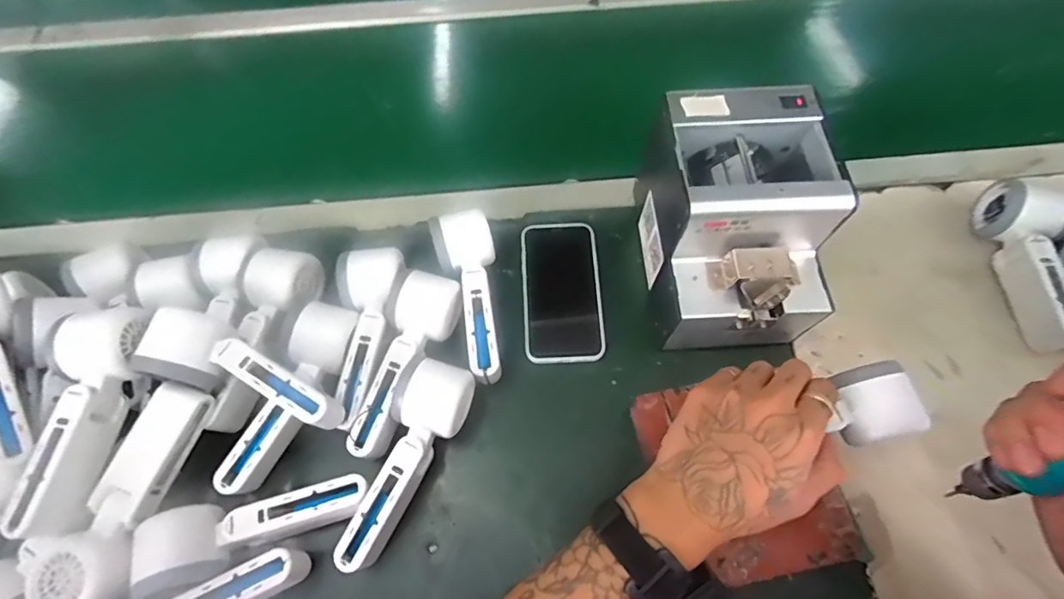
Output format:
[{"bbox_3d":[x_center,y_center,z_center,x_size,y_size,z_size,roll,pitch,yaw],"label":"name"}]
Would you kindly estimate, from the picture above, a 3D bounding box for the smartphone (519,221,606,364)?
[{"bbox_3d":[0.029,-0.010,0.486,0.076,0.010,0.146,-4,63,-1],"label":"smartphone"}]

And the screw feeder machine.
[{"bbox_3d":[0.174,-0.062,0.438,0.126,0.150,0.176,-4,66,-1],"label":"screw feeder machine"}]

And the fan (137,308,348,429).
[{"bbox_3d":[-0.224,0.063,0.387,0.155,0.058,0.060,25,67,13],"label":"fan"}]

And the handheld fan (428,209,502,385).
[{"bbox_3d":[-0.052,-0.004,0.461,0.055,0.049,0.160,-14,66,-6],"label":"handheld fan"}]

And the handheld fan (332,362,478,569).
[{"bbox_3d":[-0.103,0.131,0.405,0.058,0.047,0.167,21,66,11],"label":"handheld fan"}]

